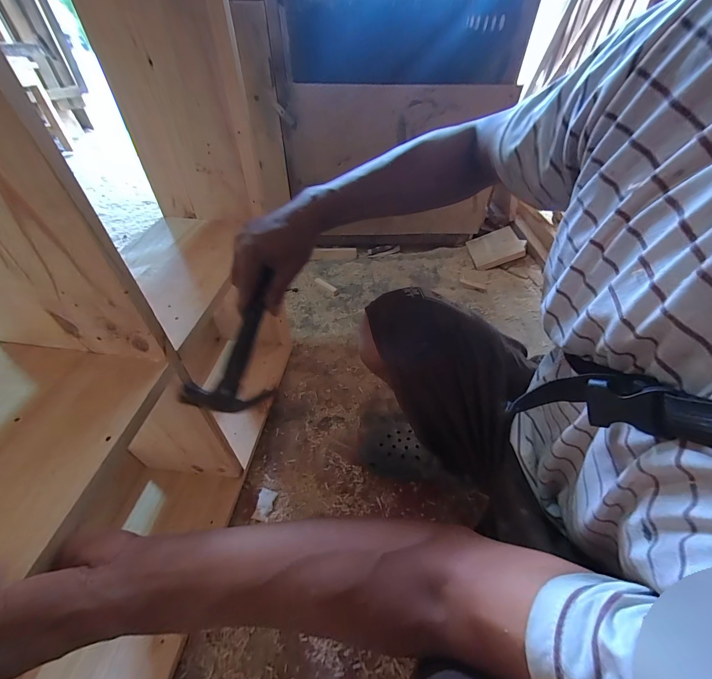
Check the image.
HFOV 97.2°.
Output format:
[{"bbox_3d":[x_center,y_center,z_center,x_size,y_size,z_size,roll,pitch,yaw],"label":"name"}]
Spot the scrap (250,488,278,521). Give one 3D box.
[{"bbox_3d":[-0.182,0.329,0.625,0.035,0.005,0.056,9,46,5],"label":"scrap"}]

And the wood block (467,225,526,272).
[{"bbox_3d":[0.514,-0.339,1.150,0.185,0.027,0.139,-18,69,13],"label":"wood block"}]

